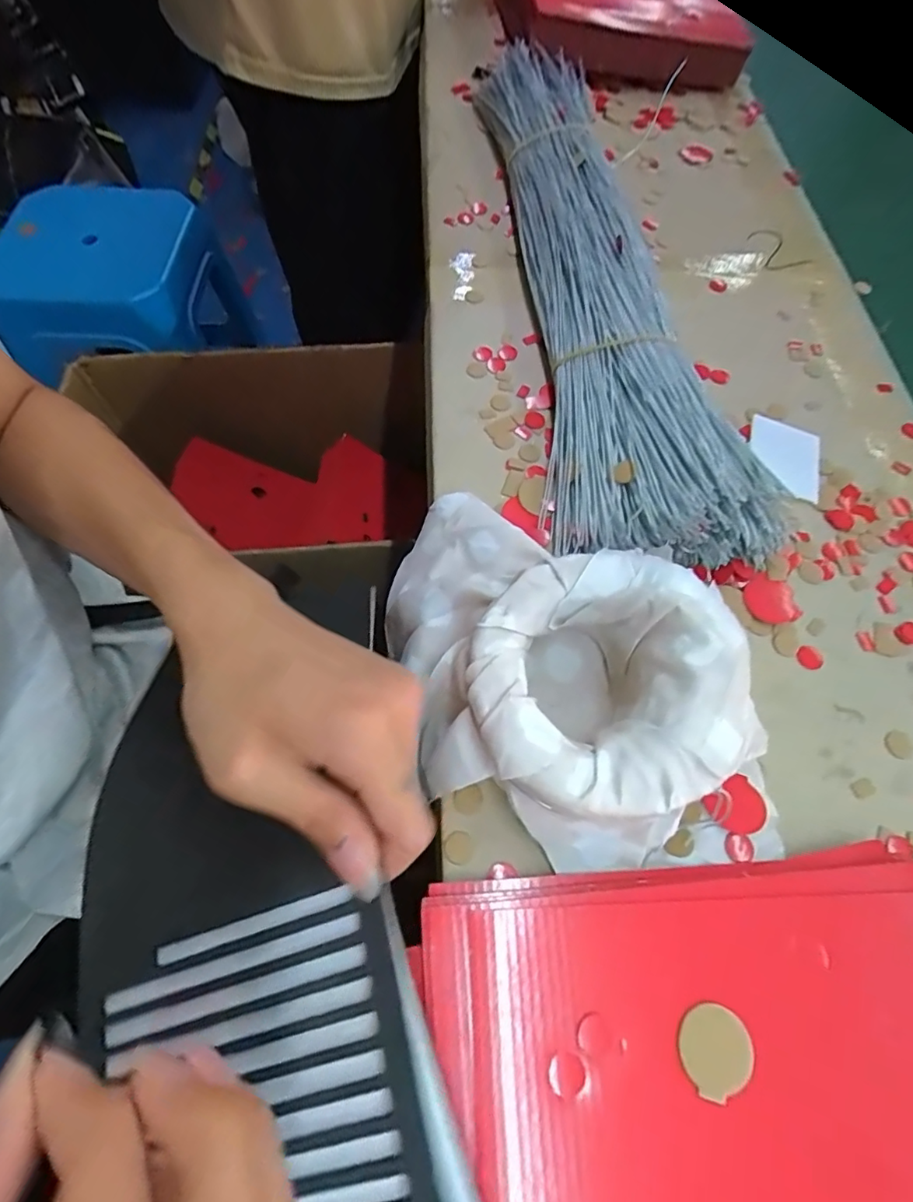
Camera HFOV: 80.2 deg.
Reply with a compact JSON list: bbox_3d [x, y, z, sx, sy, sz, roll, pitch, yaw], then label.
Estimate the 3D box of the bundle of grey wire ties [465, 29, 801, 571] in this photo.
[{"bbox_3d":[0.083,-0.271,0.404,0.119,0.042,0.552,-6,65,-5],"label":"bundle of grey wire ties"}]

